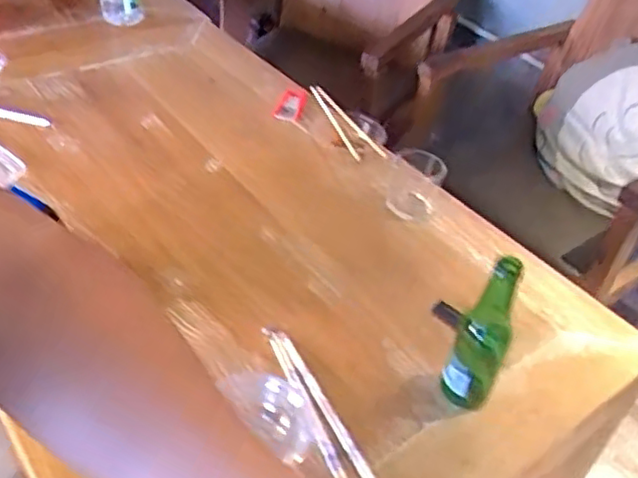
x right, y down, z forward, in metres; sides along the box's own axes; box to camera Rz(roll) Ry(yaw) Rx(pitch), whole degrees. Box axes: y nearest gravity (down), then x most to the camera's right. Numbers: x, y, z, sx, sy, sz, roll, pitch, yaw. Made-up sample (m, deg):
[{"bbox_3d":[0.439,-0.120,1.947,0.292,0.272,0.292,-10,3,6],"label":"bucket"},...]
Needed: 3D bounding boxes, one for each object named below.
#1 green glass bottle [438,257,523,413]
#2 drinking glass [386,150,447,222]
[{"bbox_3d":[0.170,0.096,0.673,0.050,0.186,0.068,23,44,18],"label":"green glass bottle"},{"bbox_3d":[0.137,-0.082,0.936,0.072,0.083,0.068,13,42,8],"label":"drinking glass"}]

